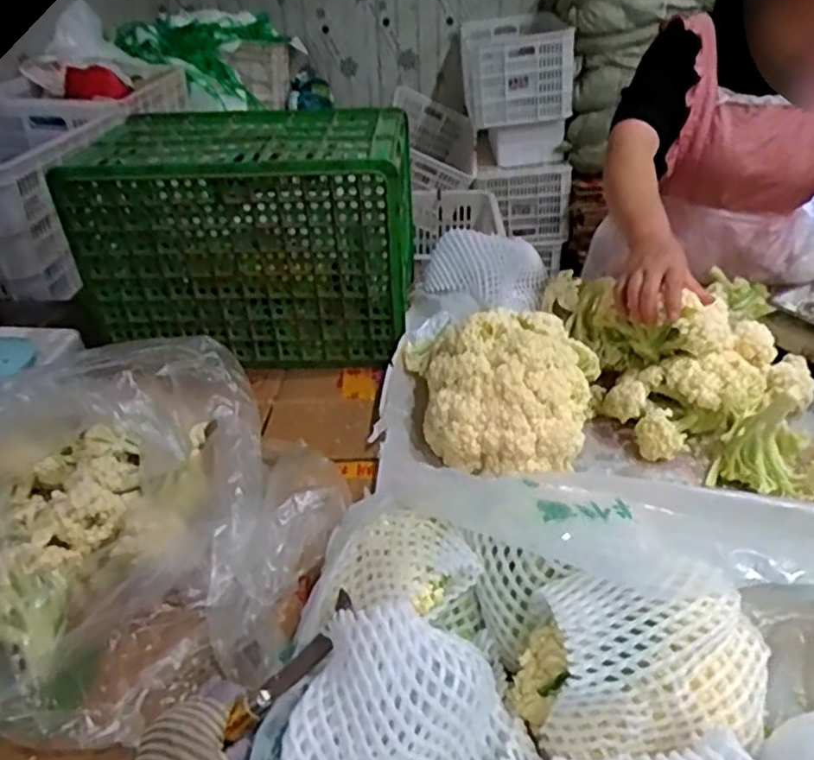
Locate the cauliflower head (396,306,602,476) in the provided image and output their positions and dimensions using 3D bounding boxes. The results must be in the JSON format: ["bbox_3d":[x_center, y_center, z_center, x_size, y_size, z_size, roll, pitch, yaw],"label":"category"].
[{"bbox_3d":[0.115,0.009,0.826,0.234,0.124,0.186,8,35,14],"label":"cauliflower head"}]

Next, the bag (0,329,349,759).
[{"bbox_3d":[-0.280,0.137,0.665,0.410,0.184,0.404,-10,35,-12],"label":"bag"}]

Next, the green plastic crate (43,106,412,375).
[{"bbox_3d":[-0.243,-0.236,1.097,0.508,0.332,0.315,4,34,9],"label":"green plastic crate"}]

